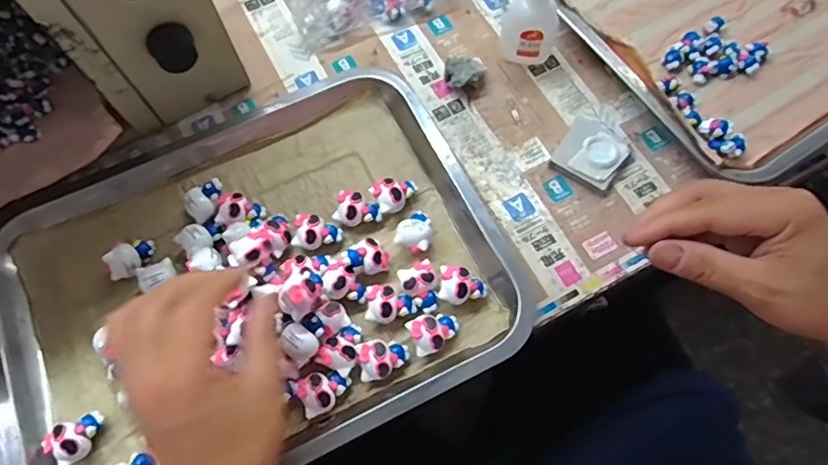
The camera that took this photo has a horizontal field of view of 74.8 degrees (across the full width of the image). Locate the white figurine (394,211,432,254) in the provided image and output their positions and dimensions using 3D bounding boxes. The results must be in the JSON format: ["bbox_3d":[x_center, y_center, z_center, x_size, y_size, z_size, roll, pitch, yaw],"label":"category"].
[{"bbox_3d":[0.001,0.000,0.409,0.025,0.023,0.034,18,71,7],"label":"white figurine"}]

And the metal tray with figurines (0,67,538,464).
[{"bbox_3d":[-0.122,0.029,0.395,0.356,0.033,0.276,-25,71,-8],"label":"metal tray with figurines"}]

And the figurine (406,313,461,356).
[{"bbox_3d":[0.015,0.067,0.372,0.034,0.015,0.026,-23,71,-7],"label":"figurine"}]

